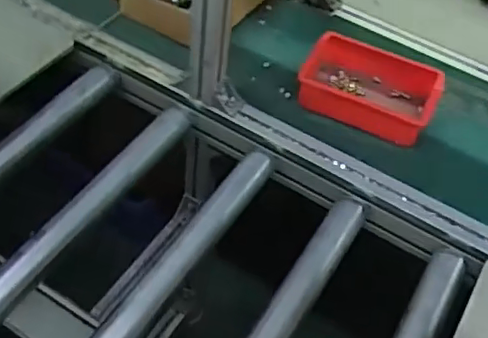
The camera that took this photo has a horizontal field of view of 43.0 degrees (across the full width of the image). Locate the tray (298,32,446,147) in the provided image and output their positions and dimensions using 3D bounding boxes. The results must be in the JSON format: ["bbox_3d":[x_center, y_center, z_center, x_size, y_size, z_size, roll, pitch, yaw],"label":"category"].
[{"bbox_3d":[0.191,-0.123,0.958,0.205,0.064,0.137,22,51,11],"label":"tray"}]

